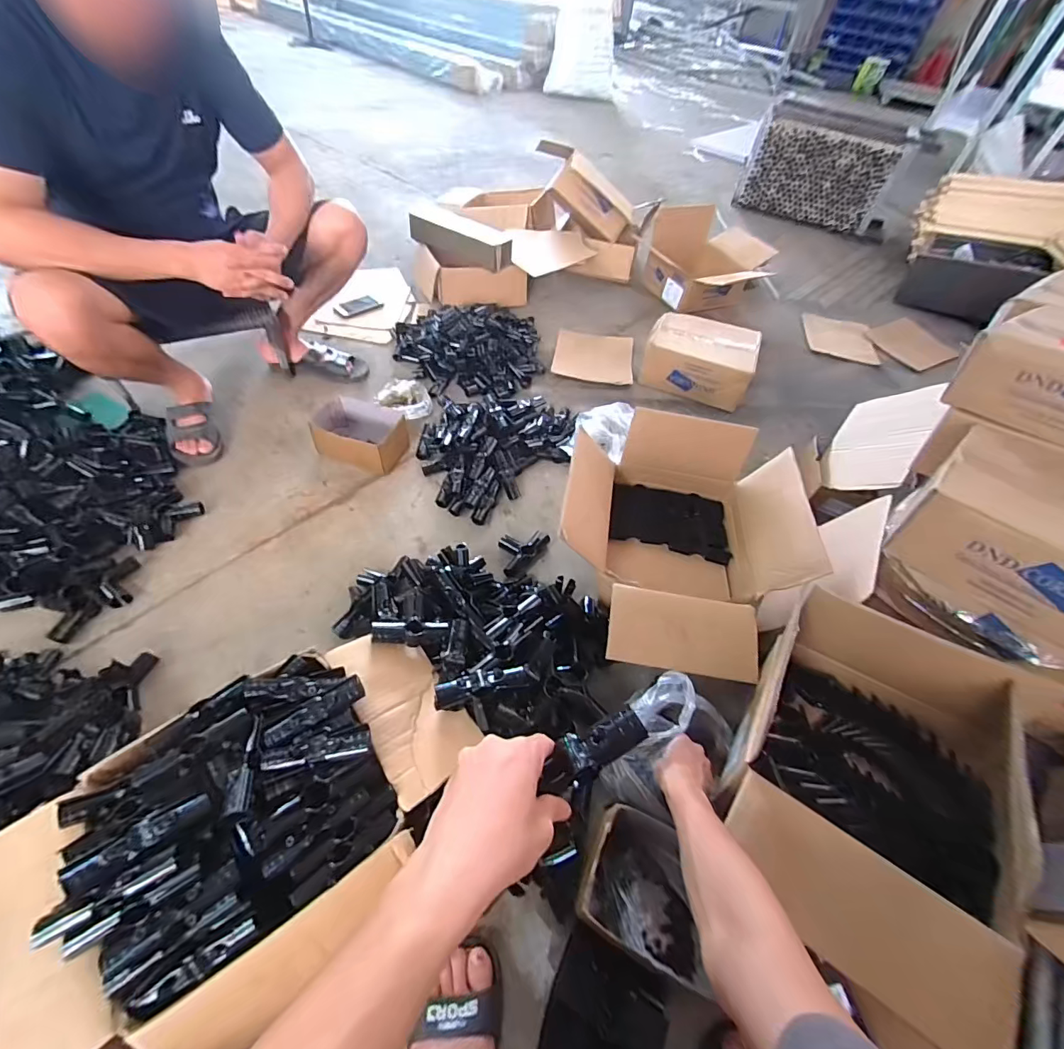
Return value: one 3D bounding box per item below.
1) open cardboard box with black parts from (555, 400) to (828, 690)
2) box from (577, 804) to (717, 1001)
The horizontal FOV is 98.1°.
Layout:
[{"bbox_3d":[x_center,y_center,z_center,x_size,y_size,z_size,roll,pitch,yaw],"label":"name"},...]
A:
[{"bbox_3d":[0.276,0.039,0.945,0.441,0.259,0.512,10,51,1],"label":"open cardboard box with black parts"},{"bbox_3d":[0.151,0.494,0.637,0.149,0.097,0.152,23,52,11],"label":"box"}]

